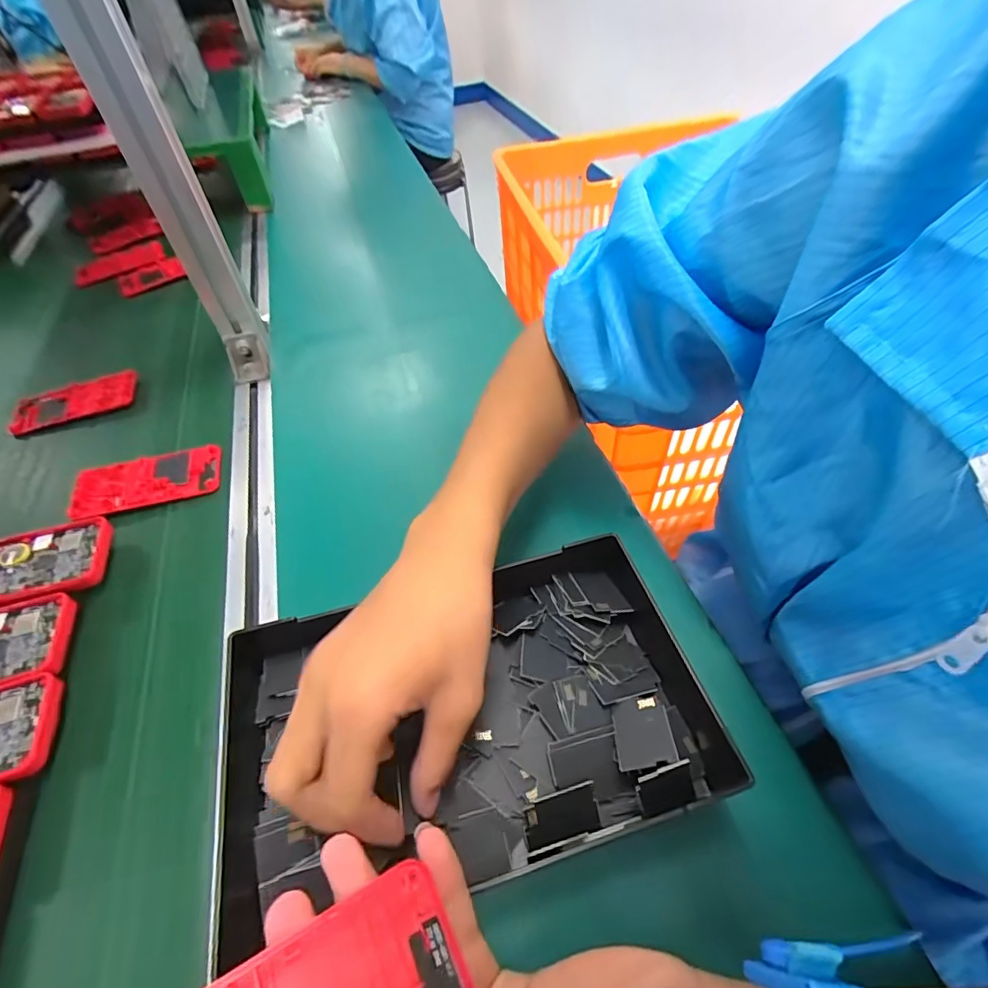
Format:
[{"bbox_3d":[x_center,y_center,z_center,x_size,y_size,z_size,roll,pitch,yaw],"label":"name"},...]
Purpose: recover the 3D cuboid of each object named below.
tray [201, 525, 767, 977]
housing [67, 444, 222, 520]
[{"bbox_3d":[-0.015,0.126,0.294,0.283,0.049,0.162,-14,49,-8],"label":"tray"},{"bbox_3d":[-0.317,-0.013,0.454,0.119,0.017,0.061,-17,52,-10],"label":"housing"}]

